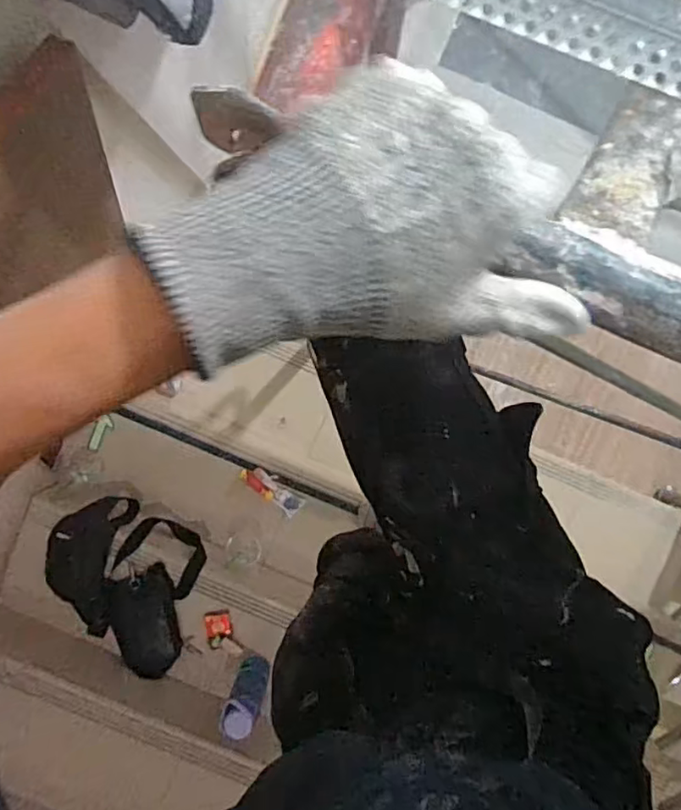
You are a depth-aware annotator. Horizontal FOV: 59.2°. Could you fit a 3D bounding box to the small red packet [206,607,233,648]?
[{"bbox_3d":[-0.304,0.556,1.502,0.063,0.010,0.084,-11,85,-19],"label":"small red packet"}]

